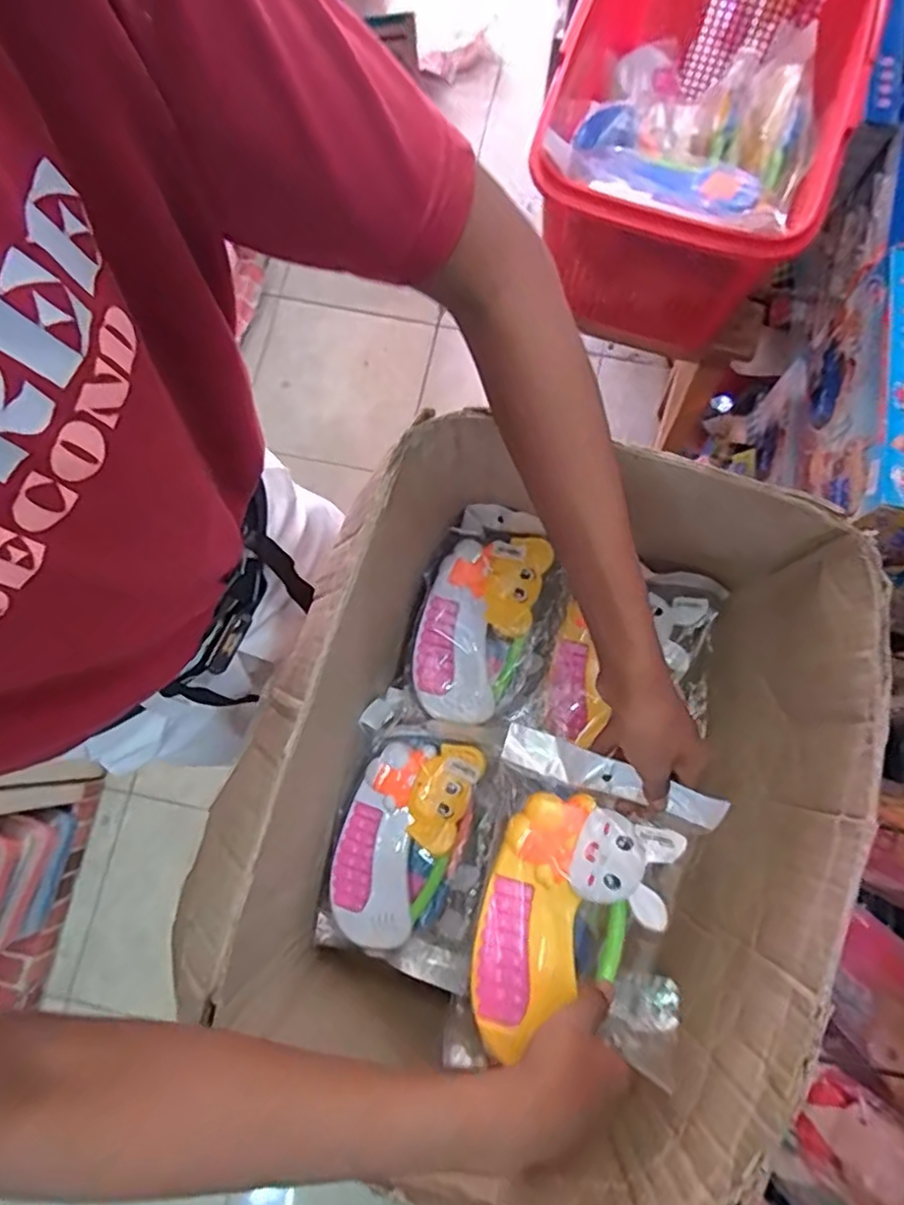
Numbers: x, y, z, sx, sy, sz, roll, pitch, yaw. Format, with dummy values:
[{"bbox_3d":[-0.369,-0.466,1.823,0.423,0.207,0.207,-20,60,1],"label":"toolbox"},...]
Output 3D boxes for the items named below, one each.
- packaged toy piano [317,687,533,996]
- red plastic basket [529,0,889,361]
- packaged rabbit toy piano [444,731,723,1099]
[{"bbox_3d":[-0.035,0.225,0.621,0.162,0.053,0.221,22,79,5],"label":"packaged toy piano"},{"bbox_3d":[0.264,-0.519,0.760,0.284,0.239,0.417,20,79,5],"label":"red plastic basket"},{"bbox_3d":[0.097,0.216,0.478,0.156,0.045,0.212,12,79,3],"label":"packaged rabbit toy piano"}]

